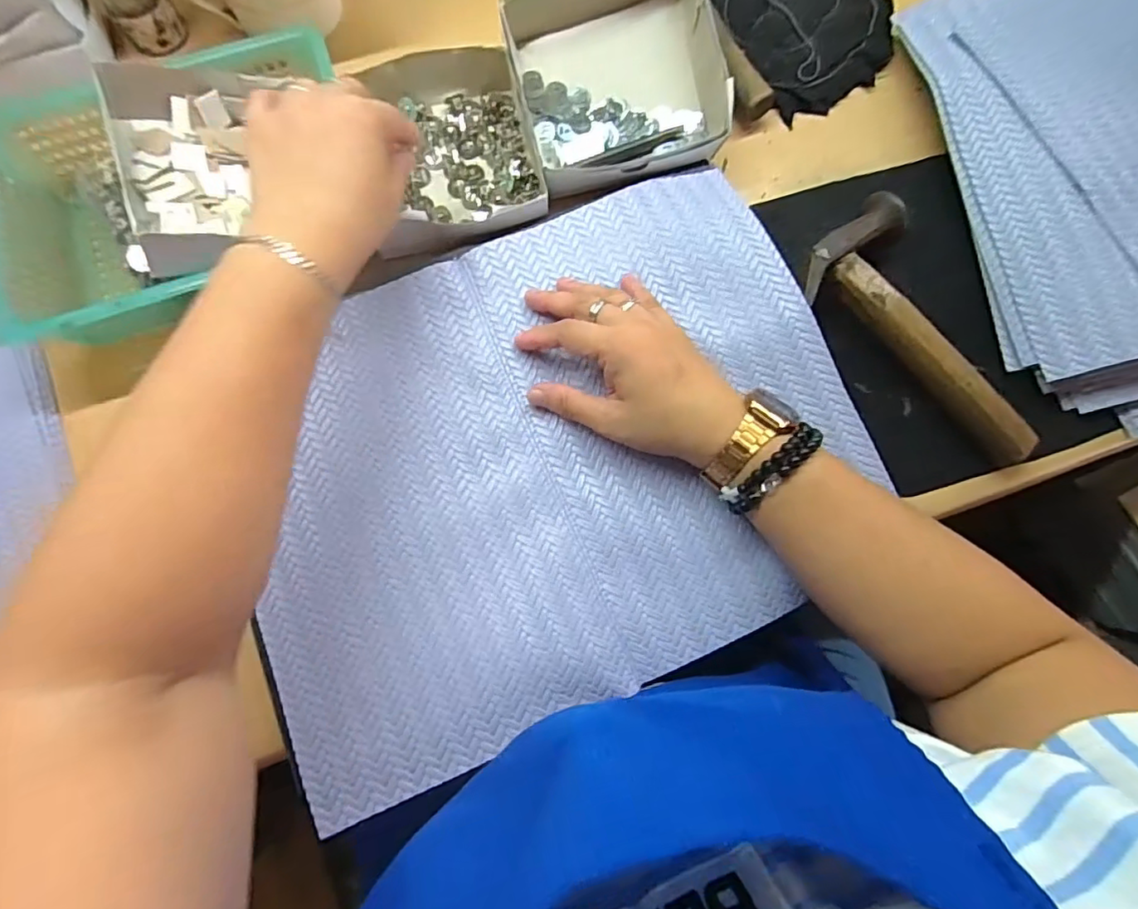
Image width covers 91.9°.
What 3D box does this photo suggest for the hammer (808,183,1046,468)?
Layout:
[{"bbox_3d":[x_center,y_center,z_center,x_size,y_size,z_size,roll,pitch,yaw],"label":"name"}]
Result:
[{"bbox_3d":[0.263,-0.091,0.397,0.206,0.033,0.095,42,81,7],"label":"hammer"}]

